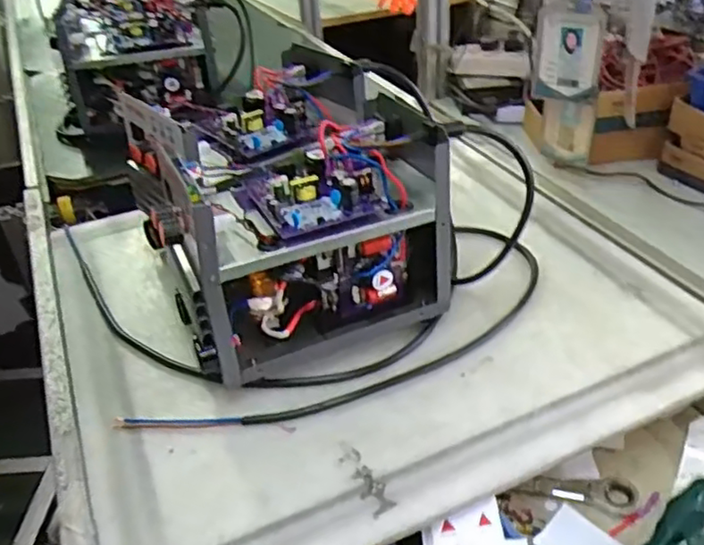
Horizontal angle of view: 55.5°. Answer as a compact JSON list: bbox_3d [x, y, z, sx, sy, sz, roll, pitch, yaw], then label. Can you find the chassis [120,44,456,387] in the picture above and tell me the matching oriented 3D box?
[{"bbox_3d":[-0.076,-0.074,0.708,0.268,0.187,0.332,-19,38,-19],"label":"chassis"}]

